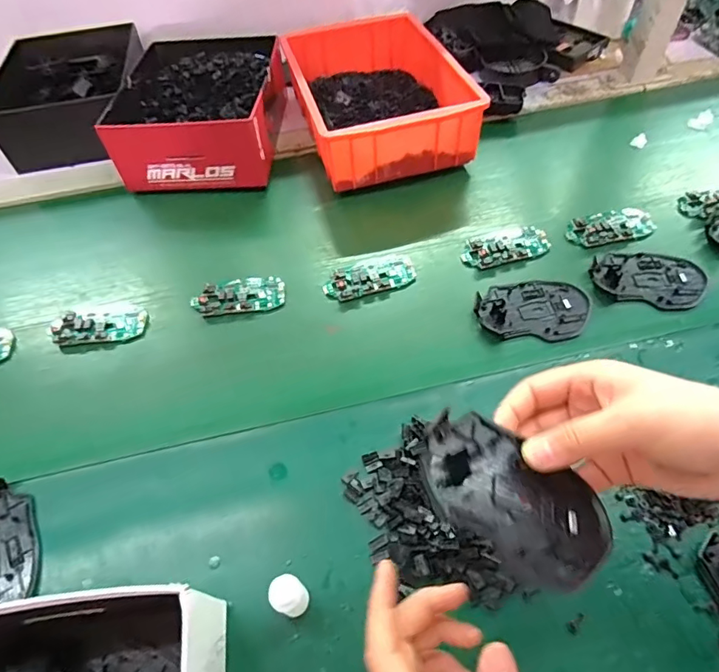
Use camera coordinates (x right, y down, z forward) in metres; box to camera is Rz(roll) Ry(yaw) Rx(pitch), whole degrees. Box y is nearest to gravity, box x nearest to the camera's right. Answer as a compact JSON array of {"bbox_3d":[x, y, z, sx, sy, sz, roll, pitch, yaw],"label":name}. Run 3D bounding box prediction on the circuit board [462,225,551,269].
[{"bbox_3d":[0.164,-0.102,0.545,0.099,0.011,0.049,-17,54,-8],"label":"circuit board"}]

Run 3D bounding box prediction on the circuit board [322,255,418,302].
[{"bbox_3d":[0.011,-0.066,0.527,0.099,0.020,0.046,-17,54,-9],"label":"circuit board"}]

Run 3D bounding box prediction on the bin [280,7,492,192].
[{"bbox_3d":[0.017,-0.331,0.660,0.200,0.085,0.282,-14,55,-7],"label":"bin"}]

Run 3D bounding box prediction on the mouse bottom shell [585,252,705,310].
[{"bbox_3d":[0.306,-0.059,0.511,0.113,0.012,0.073,1,54,5],"label":"mouse bottom shell"}]

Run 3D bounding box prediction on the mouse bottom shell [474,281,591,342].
[{"bbox_3d":[0.177,-0.029,0.492,0.111,0.018,0.072,3,54,6],"label":"mouse bottom shell"}]

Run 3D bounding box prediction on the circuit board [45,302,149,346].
[{"bbox_3d":[-0.275,-0.014,0.510,0.097,0.014,0.050,-9,54,-3],"label":"circuit board"}]

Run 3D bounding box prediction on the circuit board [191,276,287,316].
[{"bbox_3d":[-0.129,-0.042,0.521,0.096,0.015,0.044,-8,53,-2],"label":"circuit board"}]

